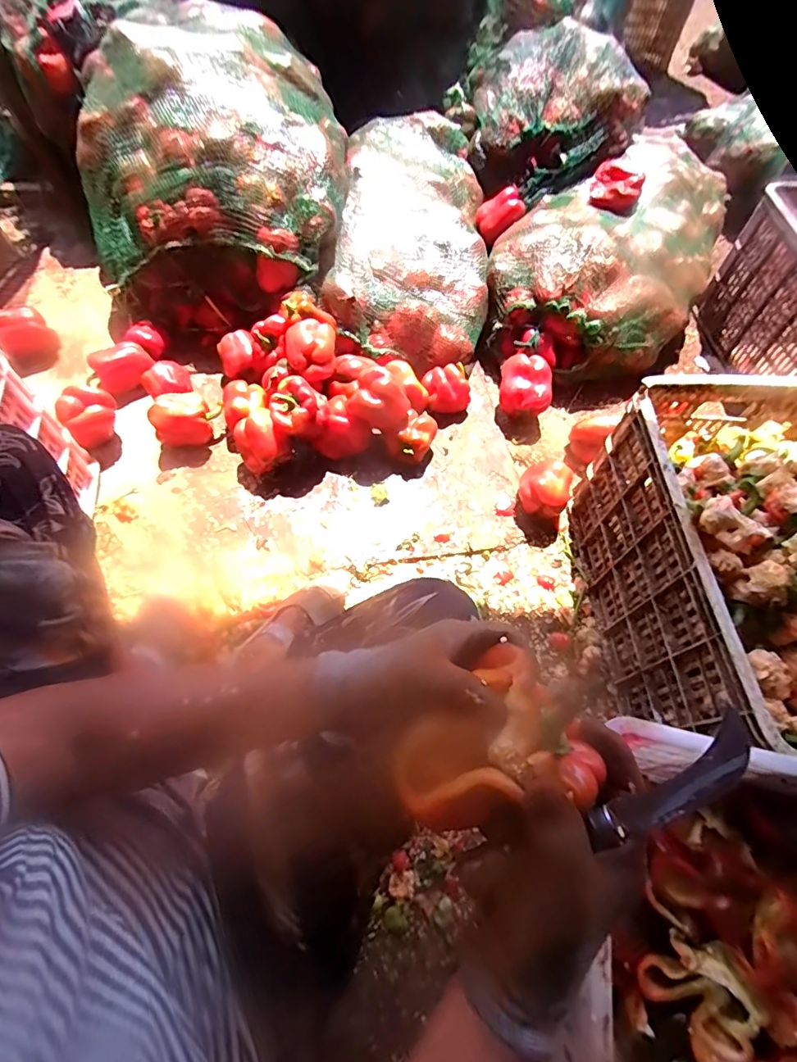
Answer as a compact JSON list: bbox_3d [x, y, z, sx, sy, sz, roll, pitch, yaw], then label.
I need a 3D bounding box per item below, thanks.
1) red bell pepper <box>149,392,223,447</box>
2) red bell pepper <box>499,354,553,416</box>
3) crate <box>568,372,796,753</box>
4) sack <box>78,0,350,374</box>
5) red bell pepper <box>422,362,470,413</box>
[{"bbox_3d":[-0.409,-0.213,0.915,0.086,0.085,0.114,30,64,13],"label":"red bell pepper"},{"bbox_3d":[0.263,-0.297,1.004,0.101,0.096,0.111,2,61,-2],"label":"red bell pepper"},{"bbox_3d":[0.519,0.058,0.704,0.356,0.320,0.508,-1,61,-4],"label":"crate"},{"bbox_3d":[-0.362,-0.735,1.038,0.493,0.404,0.551,10,61,2],"label":"sack"},{"bbox_3d":[0.099,-0.295,1.004,0.089,0.078,0.088,-14,63,-11],"label":"red bell pepper"}]

